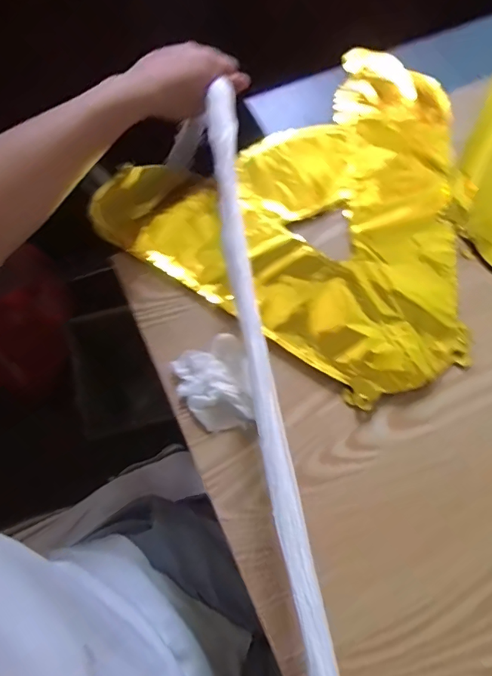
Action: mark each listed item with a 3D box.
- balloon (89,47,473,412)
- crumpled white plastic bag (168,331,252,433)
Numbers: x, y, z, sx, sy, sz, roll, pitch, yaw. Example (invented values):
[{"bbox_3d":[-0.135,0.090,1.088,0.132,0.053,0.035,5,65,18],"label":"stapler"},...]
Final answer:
[{"bbox_3d":[0.090,-0.160,0.490,0.363,0.028,0.362,34,74,11],"label":"balloon"},{"bbox_3d":[-0.027,0.039,0.402,0.059,0.023,0.076,-14,71,-5],"label":"crumpled white plastic bag"}]

